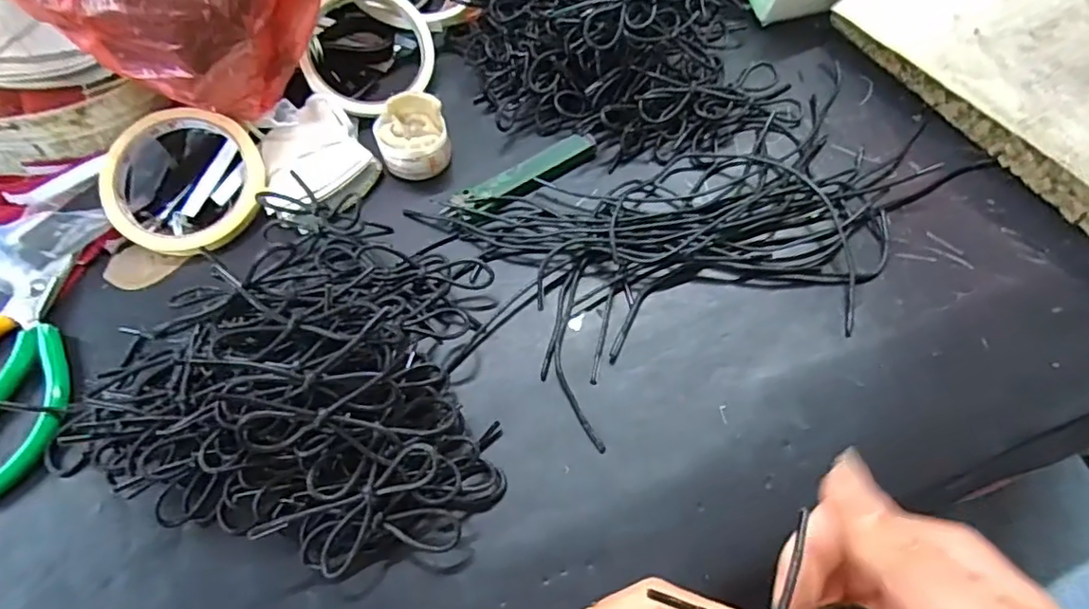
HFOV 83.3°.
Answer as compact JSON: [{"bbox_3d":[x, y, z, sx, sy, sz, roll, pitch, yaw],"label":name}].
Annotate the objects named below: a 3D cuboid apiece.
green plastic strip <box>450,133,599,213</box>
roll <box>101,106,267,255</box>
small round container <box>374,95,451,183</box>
[{"bbox_3d":[-0.012,-0.083,0.390,0.097,0.011,0.022,-32,63,-15],"label":"green plastic strip"},{"bbox_3d":[-0.222,-0.076,0.378,0.093,0.012,0.093,1,81,-7],"label":"roll"},{"bbox_3d":[-0.085,-0.108,0.393,0.044,0.041,0.045,-2,60,3],"label":"small round container"}]

